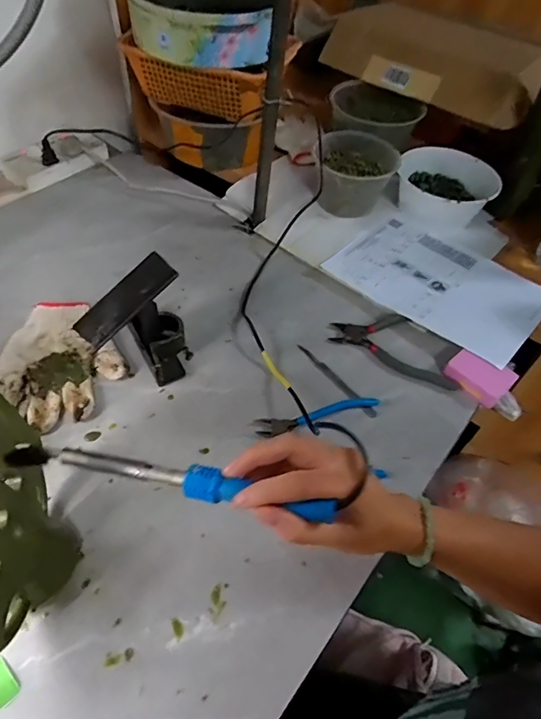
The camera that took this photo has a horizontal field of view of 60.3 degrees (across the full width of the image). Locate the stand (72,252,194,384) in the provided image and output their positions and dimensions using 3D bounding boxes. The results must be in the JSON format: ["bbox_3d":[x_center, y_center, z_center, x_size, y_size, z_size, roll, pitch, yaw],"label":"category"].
[{"bbox_3d":[-0.154,-0.035,0.556,0.116,0.117,0.089,-29,58,-23],"label":"stand"}]

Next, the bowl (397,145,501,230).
[{"bbox_3d":[0.299,-0.288,0.800,0.166,0.073,0.171,19,53,13],"label":"bowl"}]

